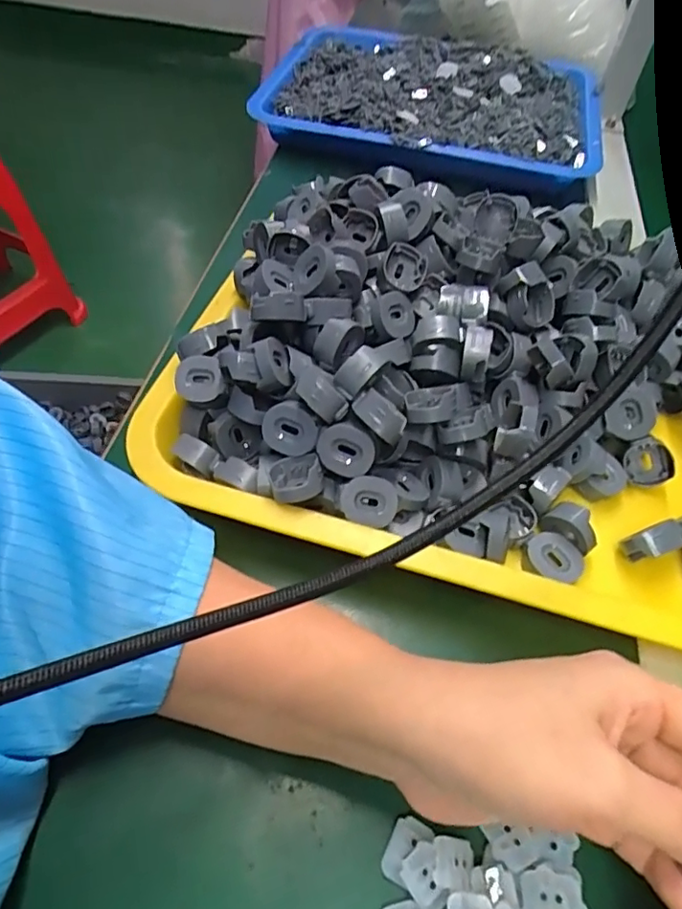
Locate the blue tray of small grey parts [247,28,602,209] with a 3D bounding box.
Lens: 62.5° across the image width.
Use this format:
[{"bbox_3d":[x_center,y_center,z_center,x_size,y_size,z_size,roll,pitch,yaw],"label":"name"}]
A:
[{"bbox_3d":[0.095,-0.360,0.571,0.325,0.049,0.260,16,54,7],"label":"blue tray of small grey parts"}]

